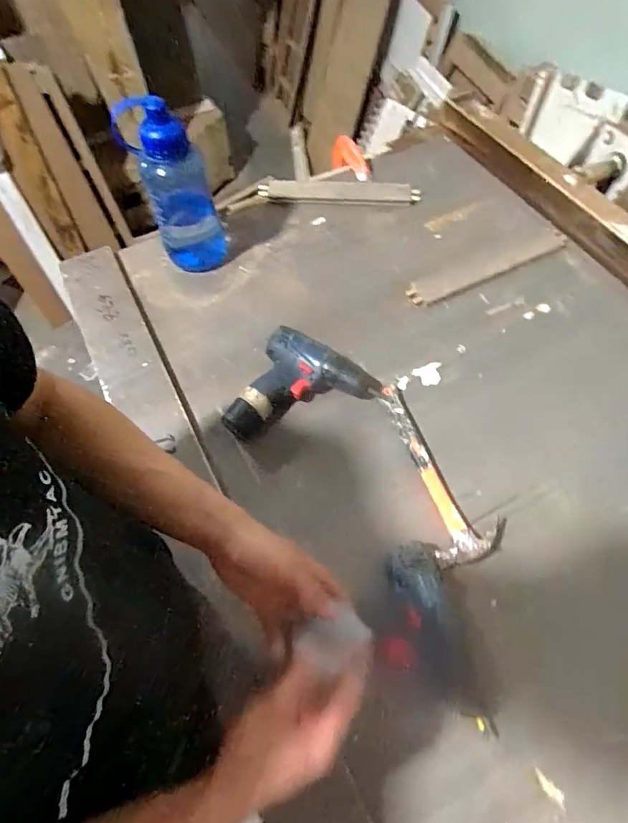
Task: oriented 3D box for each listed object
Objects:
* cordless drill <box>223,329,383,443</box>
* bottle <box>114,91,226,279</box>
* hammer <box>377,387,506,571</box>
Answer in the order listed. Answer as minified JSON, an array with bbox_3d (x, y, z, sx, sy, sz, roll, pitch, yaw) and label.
[{"bbox_3d":[-0.032,-0.052,0.717,0.226,0.049,0.152,-21,62,-9],"label":"cordless drill"},{"bbox_3d":[-0.221,-0.361,0.777,0.108,0.267,0.086,-12,61,-4],"label":"bottle"},{"bbox_3d":[0.176,0.076,0.662,0.103,0.026,0.261,-13,61,-5],"label":"hammer"}]

